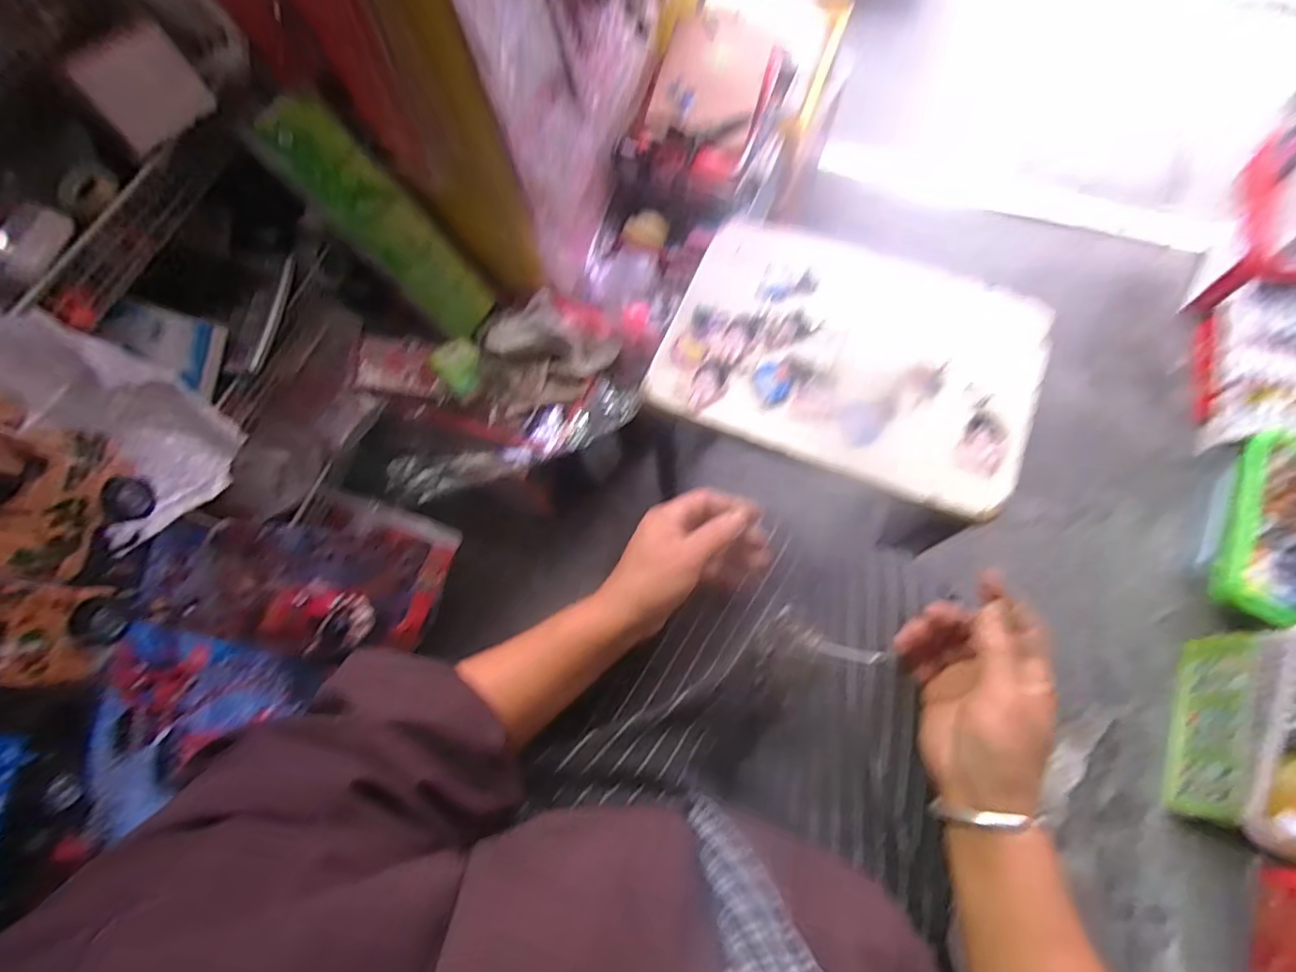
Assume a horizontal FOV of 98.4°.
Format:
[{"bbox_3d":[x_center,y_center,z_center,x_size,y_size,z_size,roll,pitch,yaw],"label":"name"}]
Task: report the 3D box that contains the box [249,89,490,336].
[{"bbox_3d":[-0.277,-0.275,0.606,0.028,0.275,0.076,27,76,35],"label":"box"}]

